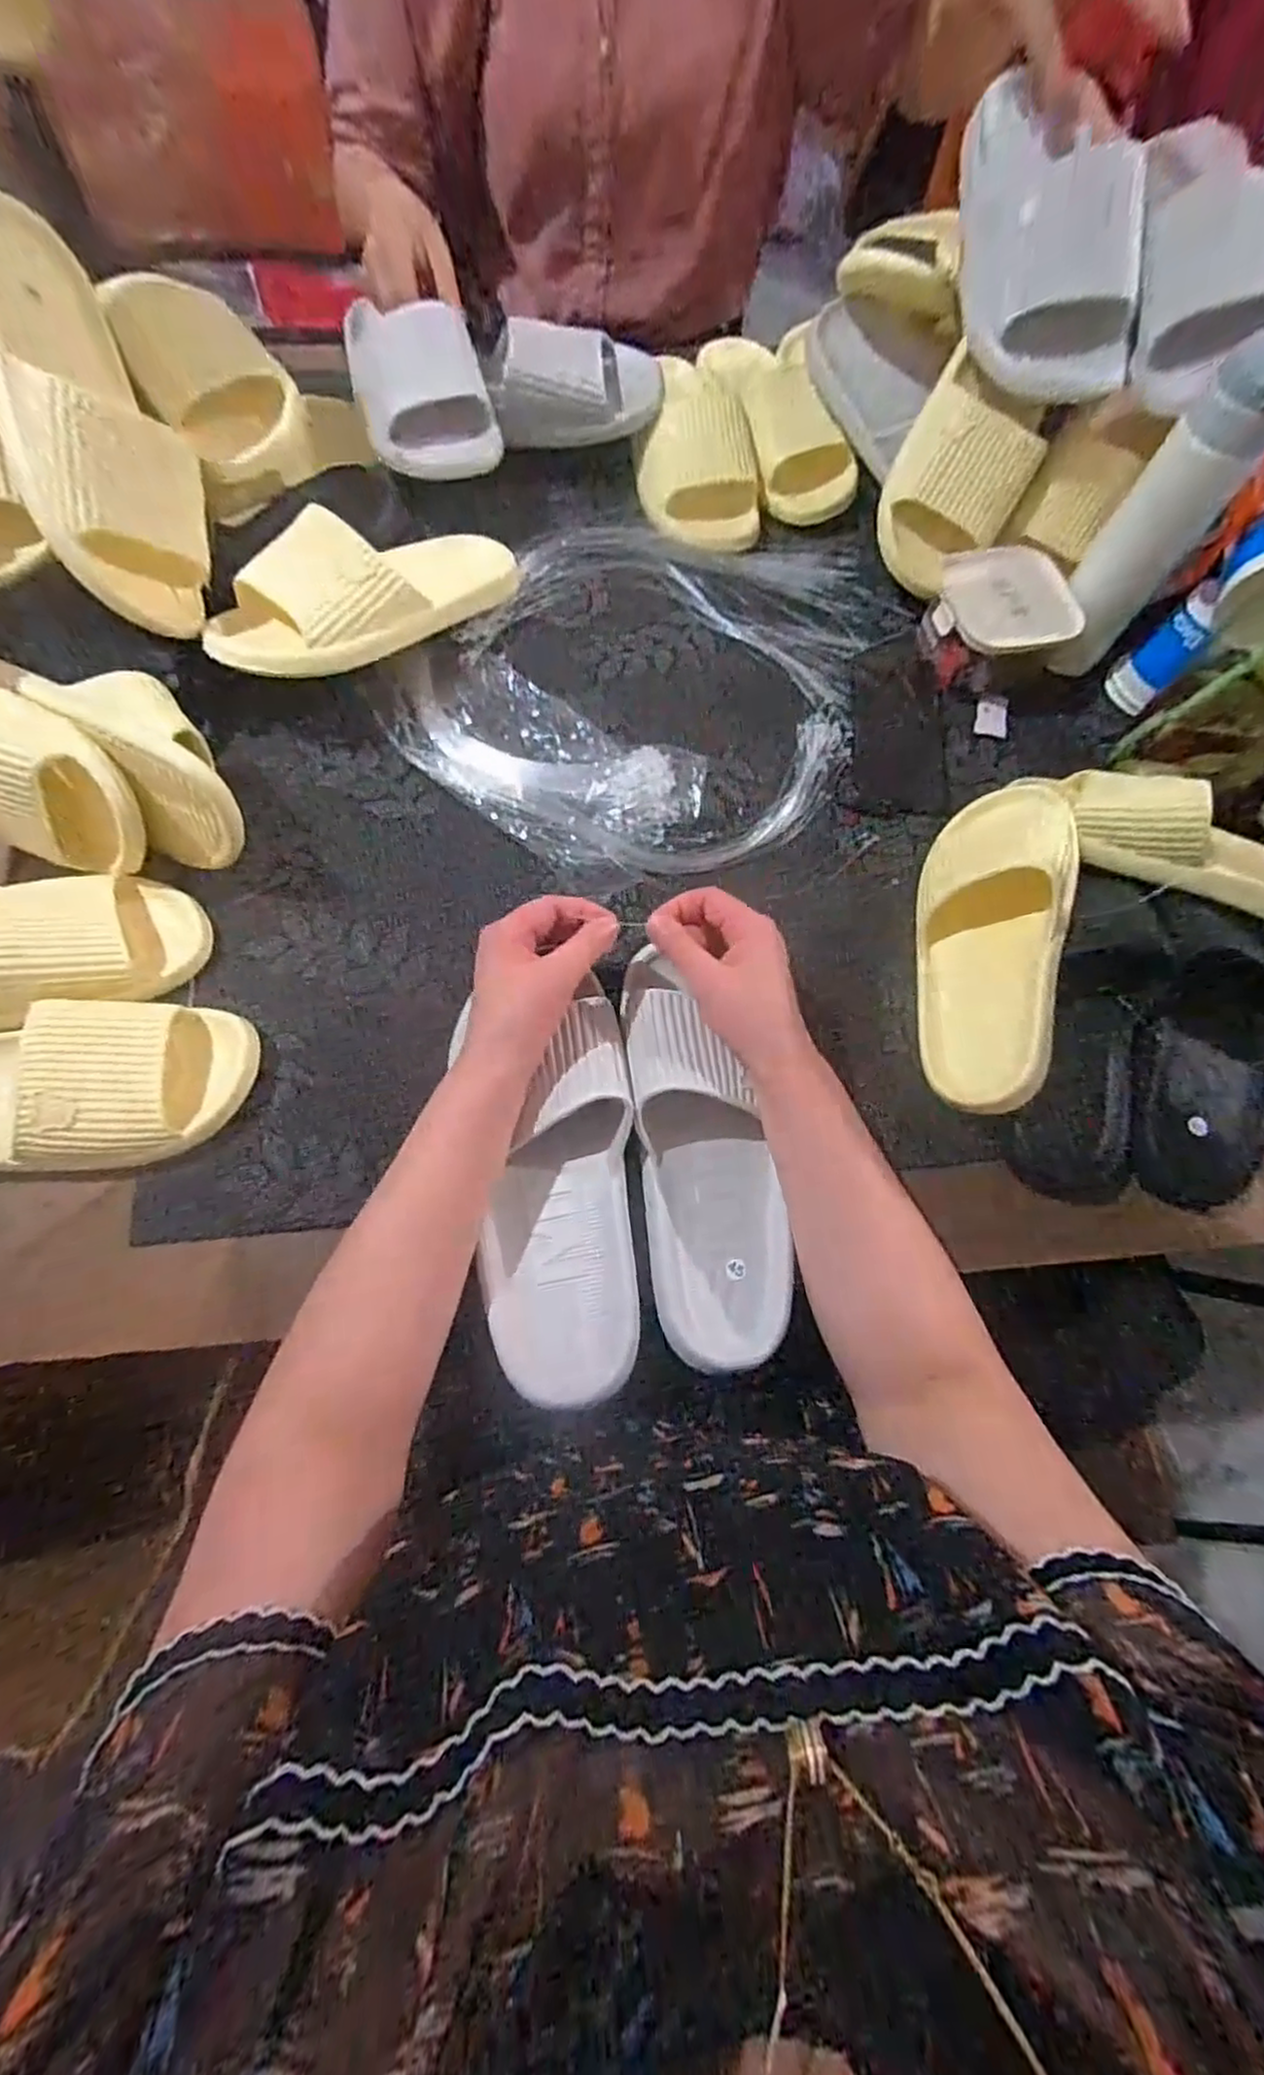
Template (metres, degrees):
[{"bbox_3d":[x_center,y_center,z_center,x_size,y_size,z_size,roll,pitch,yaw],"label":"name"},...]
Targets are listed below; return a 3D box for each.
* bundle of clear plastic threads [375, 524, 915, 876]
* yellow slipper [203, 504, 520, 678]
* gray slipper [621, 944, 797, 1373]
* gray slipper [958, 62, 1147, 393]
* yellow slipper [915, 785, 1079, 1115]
[{"bbox_3d":[0.034,-0.324,0.624,0.345,0.024,0.441,37,73,10],"label":"bundle of clear plastic threads"},{"bbox_3d":[-0.203,-0.363,0.574,0.270,0.069,0.092,-34,75,-26],"label":"yellow slipper"},{"bbox_3d":[0.041,0.066,0.461,0.083,0.069,0.262,-10,80,-7],"label":"gray slipper"},{"bbox_3d":[0.323,-0.634,0.561,0.123,0.080,0.258,-2,102,8],"label":"gray slipper"},{"bbox_3d":[0.248,-0.073,0.505,0.103,0.063,0.249,-1,75,37],"label":"yellow slipper"}]

